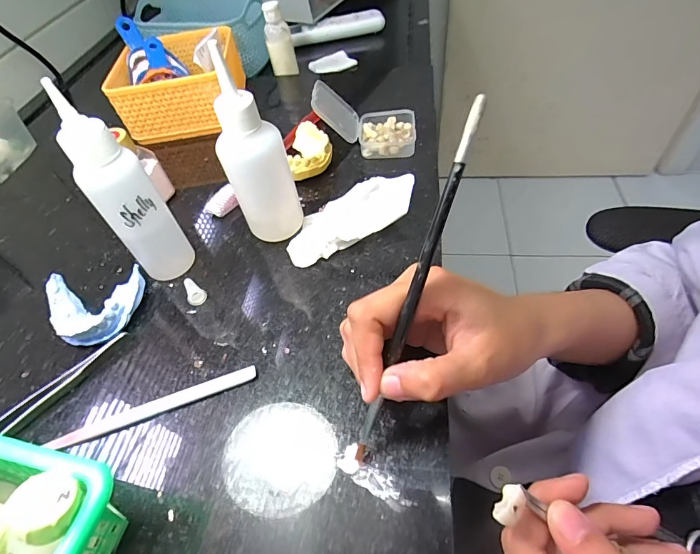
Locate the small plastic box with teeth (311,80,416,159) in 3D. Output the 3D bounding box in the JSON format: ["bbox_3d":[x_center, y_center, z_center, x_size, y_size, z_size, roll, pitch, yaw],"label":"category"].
[{"bbox_3d":[0.016,-0.155,0.382,0.095,0.054,0.053,0,52,7],"label":"small plastic box with teeth"}]

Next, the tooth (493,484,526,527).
[{"bbox_3d":[0.063,0.089,0.153,0.008,0.005,0.016,28,60,25],"label":"tooth"}]

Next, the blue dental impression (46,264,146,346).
[{"bbox_3d":[-0.194,0.022,0.293,0.069,0.021,0.059,-2,51,6],"label":"blue dental impression"}]

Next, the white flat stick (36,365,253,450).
[{"bbox_3d":[-0.123,0.082,0.247,0.129,0.004,0.010,-19,52,-8],"label":"white flat stick"}]

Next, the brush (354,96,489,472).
[{"bbox_3d":[0.030,0.012,0.189,0.006,0.188,0.008,23,20,22],"label":"brush"}]

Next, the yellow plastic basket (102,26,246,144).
[{"bbox_3d":[-0.202,-0.230,0.463,0.138,0.059,0.133,-8,51,1],"label":"yellow plastic basket"}]

